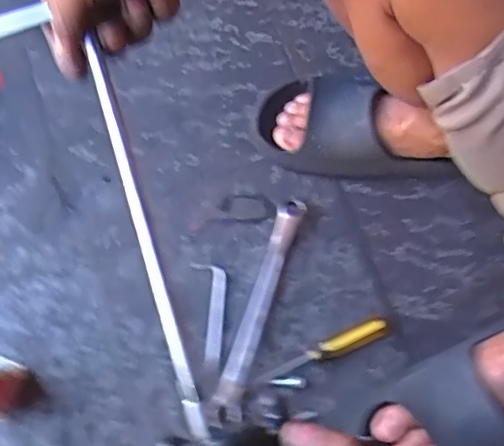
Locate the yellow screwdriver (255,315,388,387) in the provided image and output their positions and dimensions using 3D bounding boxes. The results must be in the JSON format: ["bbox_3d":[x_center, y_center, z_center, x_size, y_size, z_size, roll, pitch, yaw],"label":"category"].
[{"bbox_3d":[0.074,0.137,0.635,0.150,0.022,0.024,-22,76,-7],"label":"yellow screwdriver"}]

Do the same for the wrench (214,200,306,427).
[{"bbox_3d":[0.008,0.090,0.642,0.030,0.020,0.246,17,75,4],"label":"wrench"}]

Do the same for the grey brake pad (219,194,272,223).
[{"bbox_3d":[-0.007,-0.017,0.680,0.058,0.005,0.035,2,75,0],"label":"grey brake pad"}]

